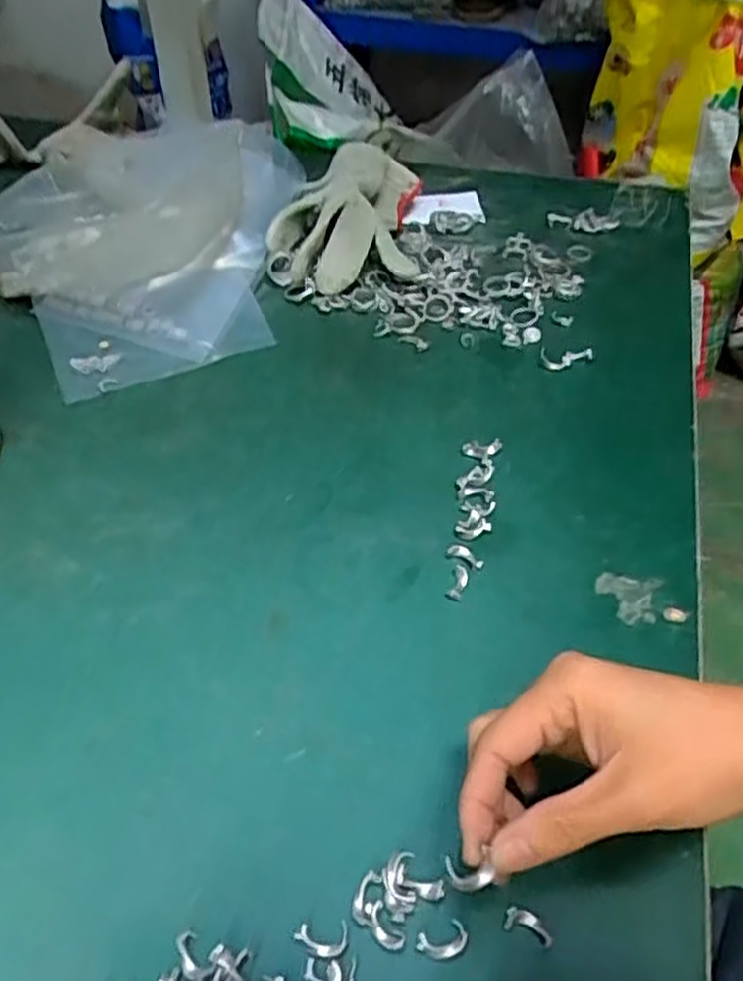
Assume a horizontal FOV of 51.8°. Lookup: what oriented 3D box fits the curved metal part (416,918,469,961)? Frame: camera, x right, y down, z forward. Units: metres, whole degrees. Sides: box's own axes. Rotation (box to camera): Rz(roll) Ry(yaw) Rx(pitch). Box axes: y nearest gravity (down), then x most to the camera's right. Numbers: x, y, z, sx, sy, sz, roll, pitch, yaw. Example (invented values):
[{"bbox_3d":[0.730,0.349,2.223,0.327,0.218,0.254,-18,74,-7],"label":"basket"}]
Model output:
[{"bbox_3d":[0.027,0.170,0.289,0.019,0.004,0.011,-16,49,-14],"label":"curved metal part"}]

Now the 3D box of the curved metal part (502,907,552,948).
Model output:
[{"bbox_3d":[0.061,0.167,0.293,0.019,0.004,0.009,14,49,13],"label":"curved metal part"}]

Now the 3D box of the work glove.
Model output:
[{"bbox_3d":[-0.022,-0.225,0.617,0.114,0.054,0.142,-1,47,-1],"label":"work glove"}]

